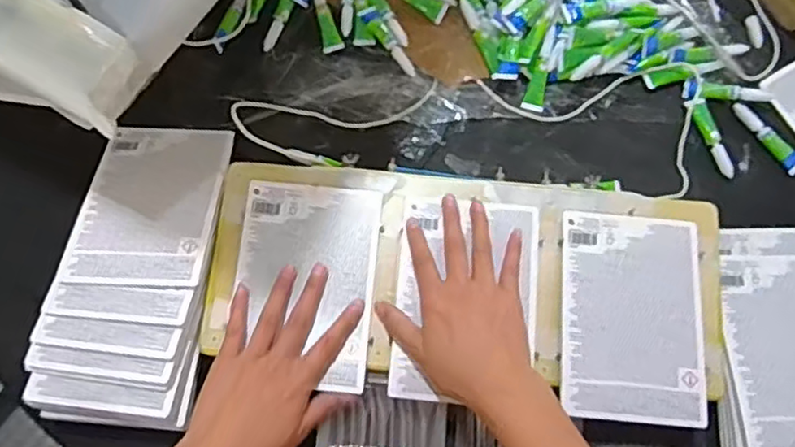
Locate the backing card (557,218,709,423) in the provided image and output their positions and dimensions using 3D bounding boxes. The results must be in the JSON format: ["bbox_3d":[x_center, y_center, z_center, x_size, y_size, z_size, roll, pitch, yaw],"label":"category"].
[{"bbox_3d":[0.194,0.075,0.538,0.117,0.009,0.168,5,74,1],"label":"backing card"}]

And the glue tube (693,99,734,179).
[{"bbox_3d":[0.299,-0.080,0.619,0.014,0.015,0.077,-20,75,-6],"label":"glue tube"}]

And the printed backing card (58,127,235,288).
[{"bbox_3d":[-0.214,-0.020,0.572,0.113,0.008,0.164,2,55,1],"label":"printed backing card"}]

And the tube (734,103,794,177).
[{"bbox_3d":[0.355,-0.083,0.624,0.022,0.010,0.085,-39,78,-11],"label":"tube"}]

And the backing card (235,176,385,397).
[{"bbox_3d":[-0.075,0.048,0.541,0.113,0.005,0.165,5,74,0],"label":"backing card"}]

